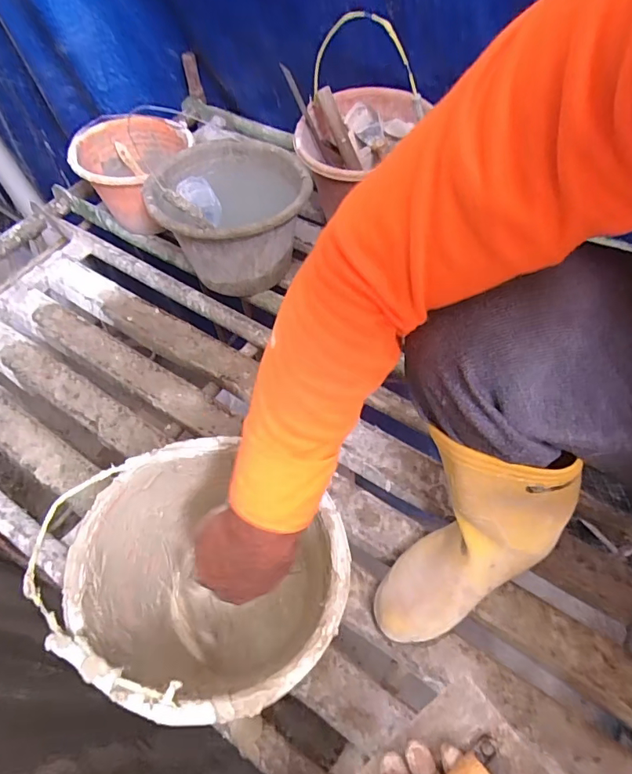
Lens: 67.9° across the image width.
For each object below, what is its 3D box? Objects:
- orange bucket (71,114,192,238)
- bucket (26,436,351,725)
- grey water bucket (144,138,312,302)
[{"bbox_3d":[-0.396,-0.456,1.034,0.235,0.179,0.257,-2,56,3],"label":"orange bucket"},{"bbox_3d":[-0.113,0.229,0.546,0.280,0.213,0.250,31,64,22],"label":"bucket"},{"bbox_3d":[-0.153,-0.321,0.895,0.276,0.229,0.253,-2,56,3],"label":"grey water bucket"}]

